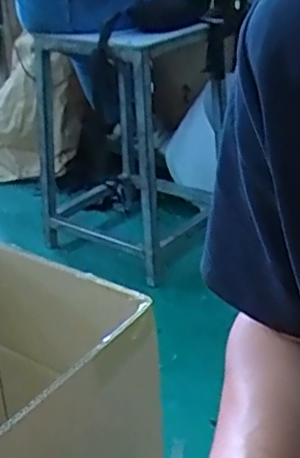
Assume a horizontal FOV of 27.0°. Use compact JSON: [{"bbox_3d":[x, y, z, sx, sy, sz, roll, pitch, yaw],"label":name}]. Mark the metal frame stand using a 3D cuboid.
[{"bbox_3d":[-0.060,-0.251,1.654,0.396,0.589,0.390,16,32,30],"label":"metal frame stand"}]

